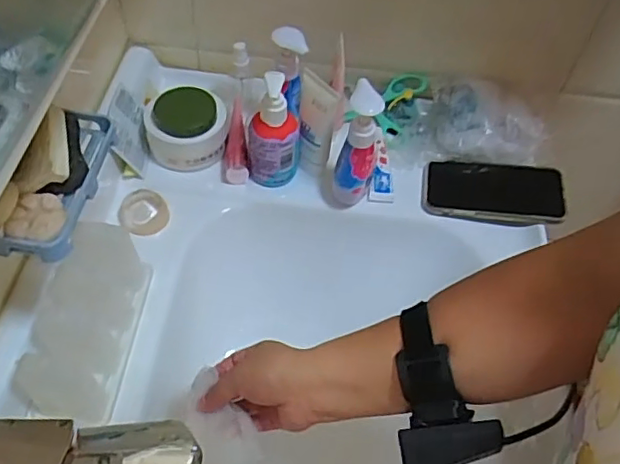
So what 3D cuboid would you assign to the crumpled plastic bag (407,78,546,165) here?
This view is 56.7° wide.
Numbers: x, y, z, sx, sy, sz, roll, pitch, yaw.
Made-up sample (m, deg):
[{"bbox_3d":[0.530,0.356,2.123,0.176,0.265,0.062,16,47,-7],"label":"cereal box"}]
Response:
[{"bbox_3d":[0.195,-0.130,0.682,0.160,0.060,0.096,6,54,-1],"label":"crumpled plastic bag"}]

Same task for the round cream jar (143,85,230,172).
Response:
[{"bbox_3d":[-0.140,-0.116,0.650,0.090,0.066,0.077,-10,56,-11],"label":"round cream jar"}]

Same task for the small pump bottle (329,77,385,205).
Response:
[{"bbox_3d":[0.051,-0.088,0.596,0.043,0.135,0.064,13,55,4],"label":"small pump bottle"}]

